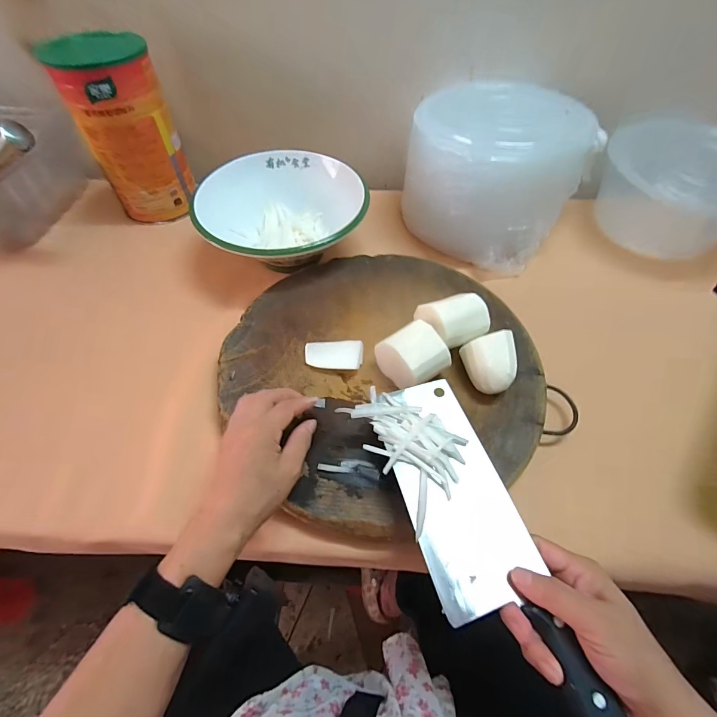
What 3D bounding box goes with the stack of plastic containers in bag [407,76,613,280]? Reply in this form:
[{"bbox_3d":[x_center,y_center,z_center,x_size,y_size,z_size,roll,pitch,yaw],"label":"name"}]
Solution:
[{"bbox_3d":[0.194,-0.274,0.555,0.231,0.158,0.190,35,63,20],"label":"stack of plastic containers in bag"}]

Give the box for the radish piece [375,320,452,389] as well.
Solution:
[{"bbox_3d":[0.057,0.002,0.394,0.056,0.058,0.059,-30,62,-18],"label":"radish piece"}]

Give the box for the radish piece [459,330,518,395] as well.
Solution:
[{"bbox_3d":[0.141,0.008,0.391,0.054,0.052,0.054,-16,58,-10],"label":"radish piece"}]

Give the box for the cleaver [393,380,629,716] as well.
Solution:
[{"bbox_3d":[0.093,0.144,0.277,0.083,0.014,0.282,-17,57,-11],"label":"cleaver"}]

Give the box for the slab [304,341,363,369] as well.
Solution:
[{"bbox_3d":[-0.028,-0.004,0.421,0.065,0.015,0.032,5,57,3],"label":"slab"}]

